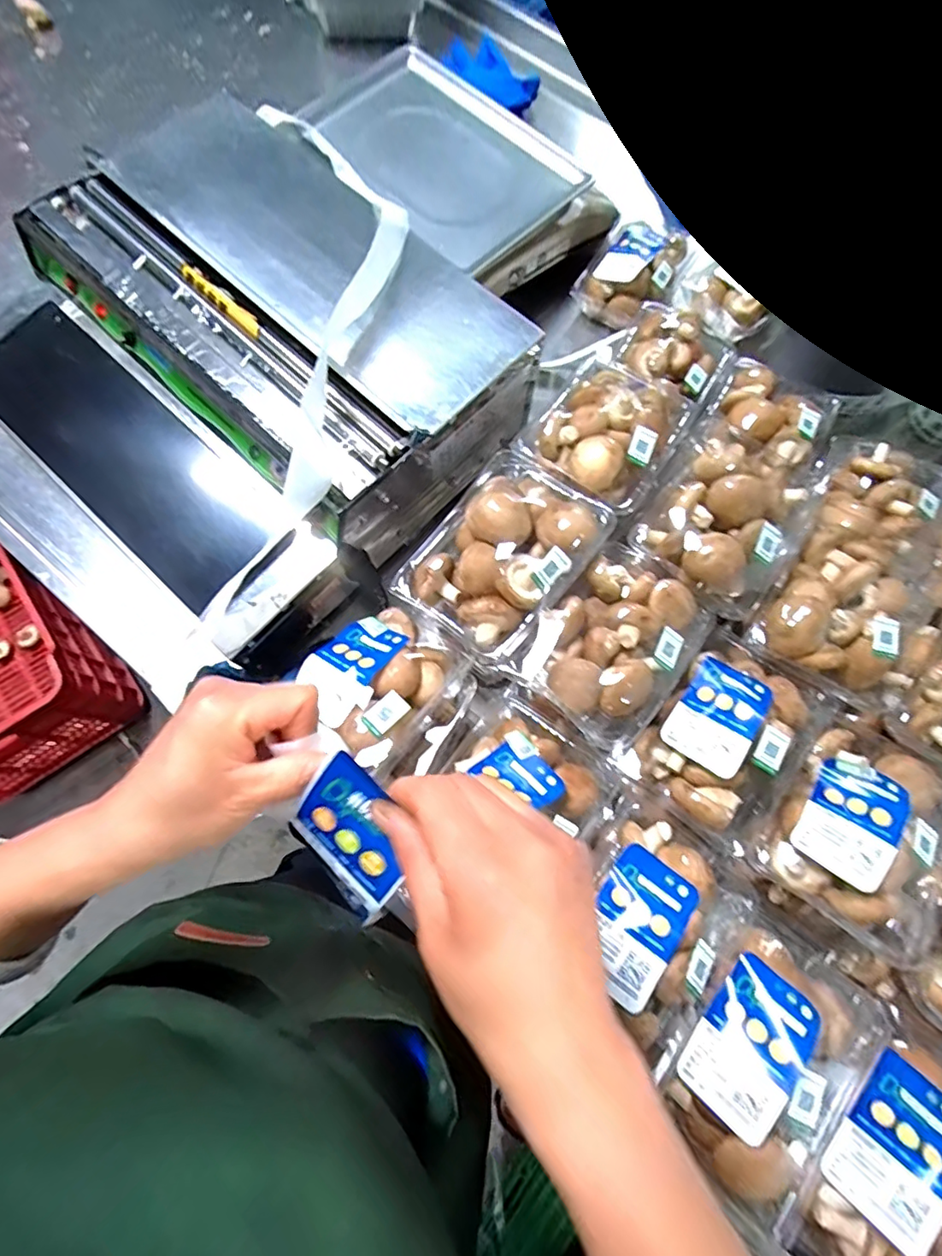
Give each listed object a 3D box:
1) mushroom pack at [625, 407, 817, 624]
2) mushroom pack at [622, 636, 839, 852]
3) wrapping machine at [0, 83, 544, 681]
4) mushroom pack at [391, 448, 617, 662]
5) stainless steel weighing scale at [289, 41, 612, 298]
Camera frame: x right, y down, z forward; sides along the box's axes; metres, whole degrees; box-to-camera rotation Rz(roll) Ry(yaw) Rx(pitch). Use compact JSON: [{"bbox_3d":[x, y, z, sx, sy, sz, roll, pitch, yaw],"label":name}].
[{"bbox_3d":[0.232,-0.101,0.496,0.126,0.057,0.156,34,77,8],"label":"mushroom pack"},{"bbox_3d":[0.217,0.086,0.463,0.122,0.060,0.164,38,78,9],"label":"mushroom pack"},{"bbox_3d":[-0.253,-0.279,0.590,0.478,0.158,0.414,42,78,10],"label":"wrapping machine"},{"bbox_3d":[0.031,-0.070,0.478,0.128,0.060,0.176,39,78,9],"label":"mushroom pack"},{"bbox_3d":[-0.022,-0.602,0.715,0.280,0.072,0.342,-42,80,-11],"label":"stainless steel weighing scale"}]

